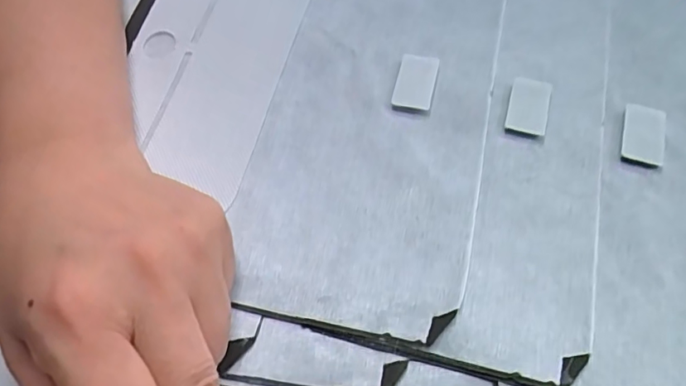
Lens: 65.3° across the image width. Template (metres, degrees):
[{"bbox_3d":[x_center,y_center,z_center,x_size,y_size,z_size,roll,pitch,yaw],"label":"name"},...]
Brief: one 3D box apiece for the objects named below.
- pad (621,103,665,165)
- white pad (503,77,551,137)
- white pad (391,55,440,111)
[{"bbox_3d":[0.142,-0.028,0.254,0.019,0.005,0.034,19,58,11],"label":"pad"},{"bbox_3d":[0.091,-0.042,0.262,0.019,0.007,0.034,16,57,9],"label":"white pad"},{"bbox_3d":[0.036,-0.055,0.270,0.019,0.008,0.037,12,57,7],"label":"white pad"}]

